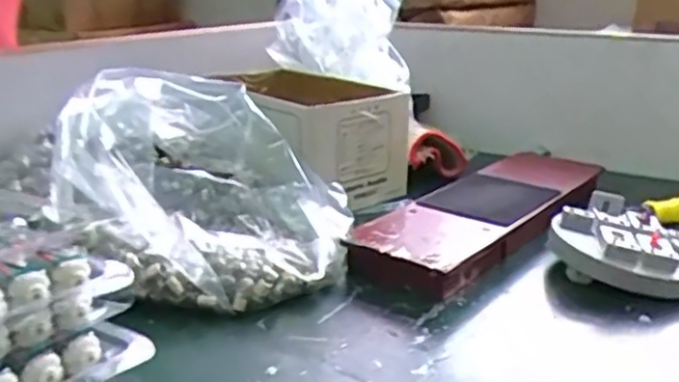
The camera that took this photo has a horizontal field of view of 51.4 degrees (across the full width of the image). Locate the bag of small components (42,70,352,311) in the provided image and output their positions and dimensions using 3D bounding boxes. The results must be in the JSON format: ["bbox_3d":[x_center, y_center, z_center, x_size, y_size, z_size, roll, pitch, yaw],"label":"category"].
[{"bbox_3d":[-0.091,-0.007,0.483,0.186,0.111,0.163,13,18,21],"label":"bag of small components"}]

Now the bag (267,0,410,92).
[{"bbox_3d":[0.004,-0.175,0.742,0.144,0.100,0.130,5,17,-5],"label":"bag"}]

